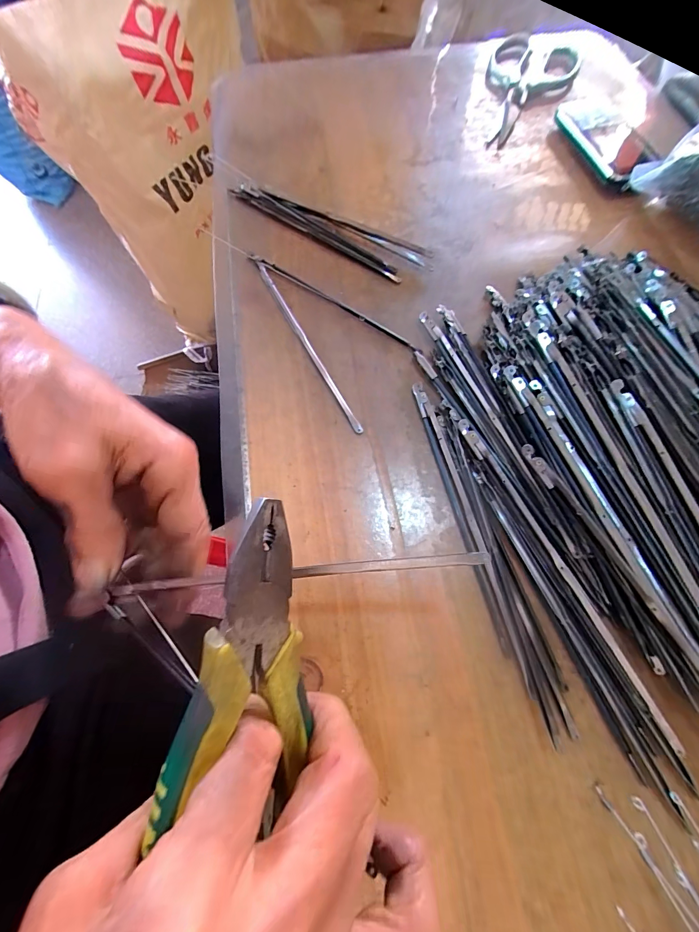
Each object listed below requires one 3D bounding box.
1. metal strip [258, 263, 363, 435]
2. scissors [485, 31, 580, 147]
[{"bbox_3d":[-0.034,-0.093,0.267,0.007,0.008,0.172,-27,70,-9],"label":"metal strip"},{"bbox_3d":[0.194,-0.416,0.391,0.095,0.010,0.213,18,69,9],"label":"scissors"}]

